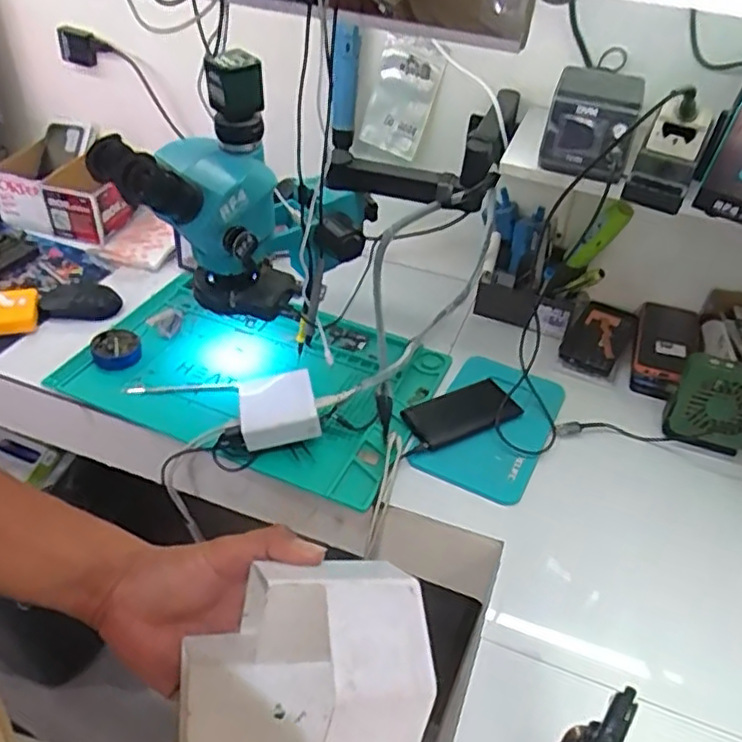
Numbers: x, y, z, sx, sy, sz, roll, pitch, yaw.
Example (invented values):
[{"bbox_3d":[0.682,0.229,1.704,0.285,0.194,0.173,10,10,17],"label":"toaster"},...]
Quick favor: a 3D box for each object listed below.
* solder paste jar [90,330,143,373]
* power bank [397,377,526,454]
[{"bbox_3d":[-0.330,-0.028,0.859,0.059,0.033,0.052,-14,44,-22],"label":"solder paste jar"},{"bbox_3d":[0.112,0.048,0.810,0.135,0.013,0.072,-21,47,-28],"label":"power bank"}]

